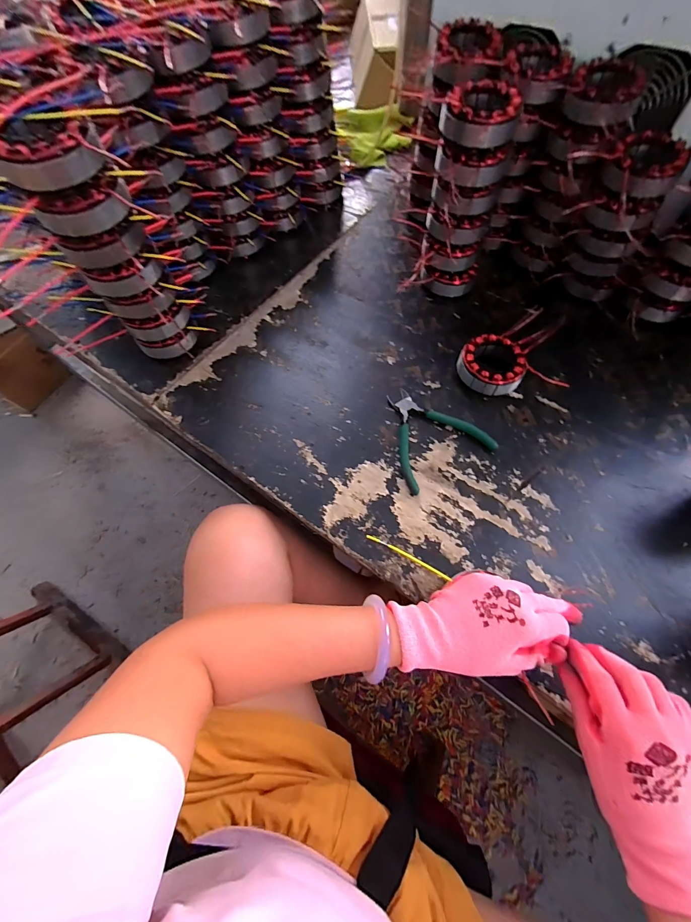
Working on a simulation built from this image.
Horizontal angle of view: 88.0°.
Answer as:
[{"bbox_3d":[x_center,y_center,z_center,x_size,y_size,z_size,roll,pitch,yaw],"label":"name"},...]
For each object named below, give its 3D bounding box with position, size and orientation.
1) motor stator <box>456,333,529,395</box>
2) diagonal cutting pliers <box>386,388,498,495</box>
[{"bbox_3d":[0.204,-0.133,0.507,0.085,0.040,0.084,-1,63,2],"label":"motor stator"},{"bbox_3d":[0.104,-0.041,0.474,0.128,0.011,0.136,-29,65,-12],"label":"diagonal cutting pliers"}]

